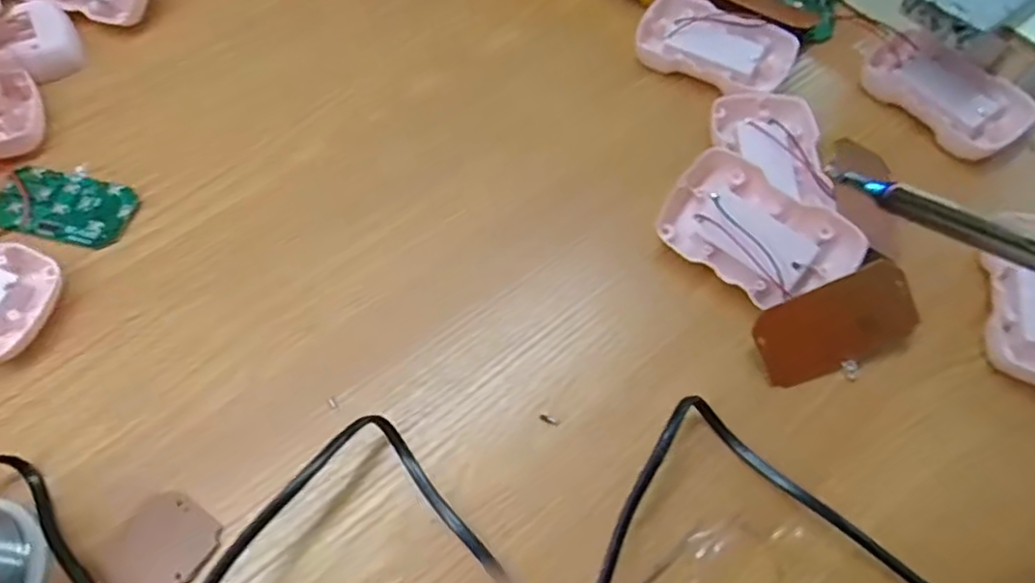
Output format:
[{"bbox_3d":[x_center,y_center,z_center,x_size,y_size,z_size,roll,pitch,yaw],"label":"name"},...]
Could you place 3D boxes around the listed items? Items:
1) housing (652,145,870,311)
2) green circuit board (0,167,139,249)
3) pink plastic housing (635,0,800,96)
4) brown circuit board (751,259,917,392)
[{"bbox_3d":[0.114,-0.027,0.320,0.086,0.022,0.052,42,99,23],"label":"housing"},{"bbox_3d":[-0.238,-0.044,0.344,0.074,0.005,0.037,13,64,6],"label":"green circuit board"},{"bbox_3d":[0.115,-0.143,0.389,0.087,0.017,0.056,33,67,15],"label":"pink plastic housing"},{"bbox_3d":[0.146,0.016,0.302,0.071,0.004,0.039,-25,99,3],"label":"brown circuit board"}]

